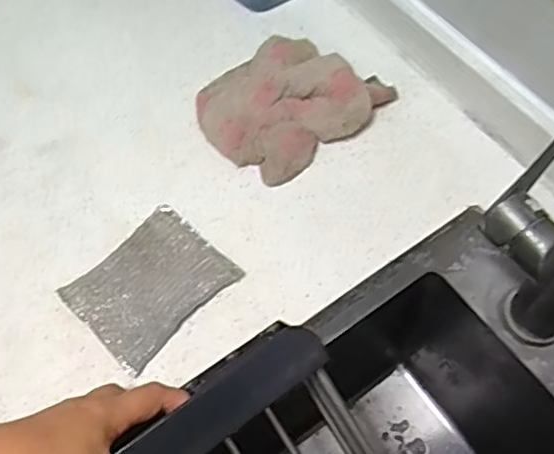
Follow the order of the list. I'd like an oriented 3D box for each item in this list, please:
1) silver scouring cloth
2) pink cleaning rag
[{"bbox_3d":[-0.097,0.044,0.458,0.084,0.013,0.110,40,71,21],"label":"silver scouring cloth"},{"bbox_3d":[0.008,-0.117,0.531,0.151,0.036,0.130,-42,67,-17],"label":"pink cleaning rag"}]

